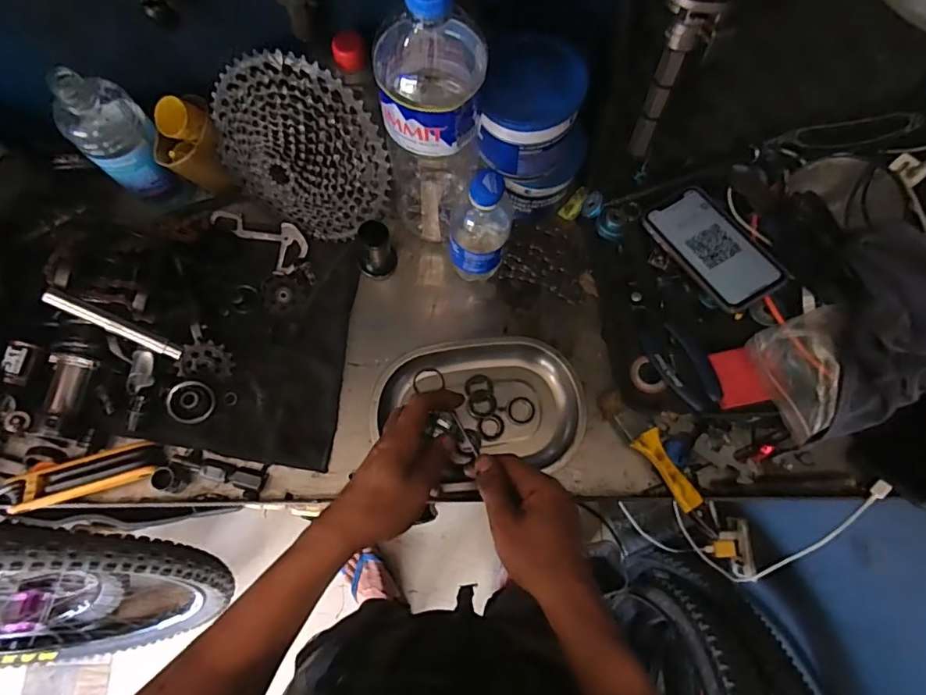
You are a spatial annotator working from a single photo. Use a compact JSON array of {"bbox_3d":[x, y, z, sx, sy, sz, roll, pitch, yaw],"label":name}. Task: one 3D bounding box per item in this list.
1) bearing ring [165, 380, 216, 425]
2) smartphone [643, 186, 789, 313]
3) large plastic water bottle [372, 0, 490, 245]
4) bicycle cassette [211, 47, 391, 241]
[{"bbox_3d":[-0.285,0.058,0.539,0.045,0.009,0.046,4,80,-27],"label":"bearing ring"},{"bbox_3d":[0.269,-0.109,0.556,0.079,0.011,0.149,-29,66,-3],"label":"smartphone"},{"bbox_3d":[-0.027,-0.204,0.485,0.091,0.314,0.106,-8,75,-4],"label":"large plastic water bottle"},{"bbox_3d":[-0.173,-0.193,0.525,0.193,0.179,0.047,33,43,-12],"label":"bicycle cassette"}]

